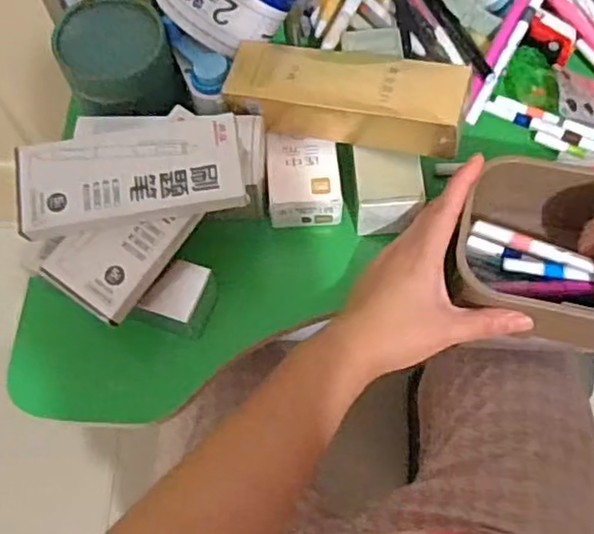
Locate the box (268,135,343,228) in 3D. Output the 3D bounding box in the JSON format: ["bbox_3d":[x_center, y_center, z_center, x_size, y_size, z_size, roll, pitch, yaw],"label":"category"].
[{"bbox_3d":[0.005,-0.067,0.518,0.054,0.030,0.067,-5,66,0],"label":"box"}]

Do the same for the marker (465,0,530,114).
[{"bbox_3d":[0.177,-0.202,0.566,0.014,0.016,0.154,28,87,13],"label":"marker"}]

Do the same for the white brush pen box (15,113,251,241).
[{"bbox_3d":[-0.112,-0.063,0.452,0.150,0.024,0.067,-8,66,-1],"label":"white brush pen box"}]

